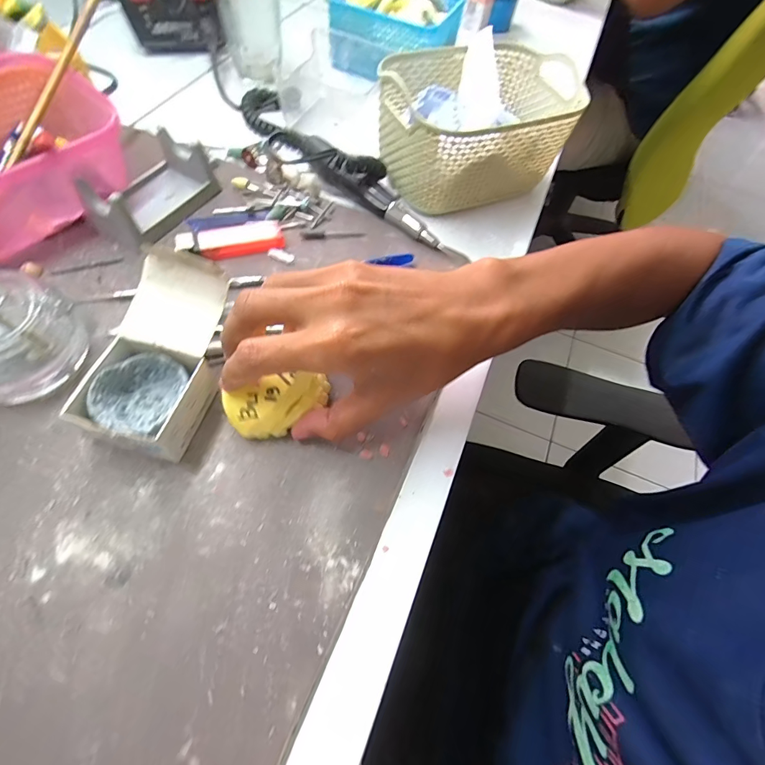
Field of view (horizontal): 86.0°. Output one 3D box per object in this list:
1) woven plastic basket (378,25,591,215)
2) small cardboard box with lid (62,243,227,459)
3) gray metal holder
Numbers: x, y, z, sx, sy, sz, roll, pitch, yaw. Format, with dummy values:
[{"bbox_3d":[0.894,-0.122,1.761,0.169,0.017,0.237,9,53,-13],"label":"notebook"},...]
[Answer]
[{"bbox_3d":[0.084,-0.230,0.375,0.167,0.083,0.120,-19,64,-17],"label":"woven plastic basket"},{"bbox_3d":[-0.128,-0.015,0.241,0.057,0.062,0.106,16,59,2],"label":"small cardboard box with lid"},{"bbox_3d":[-0.187,-0.155,0.330,0.058,0.040,0.099,24,60,7],"label":"gray metal holder"}]

